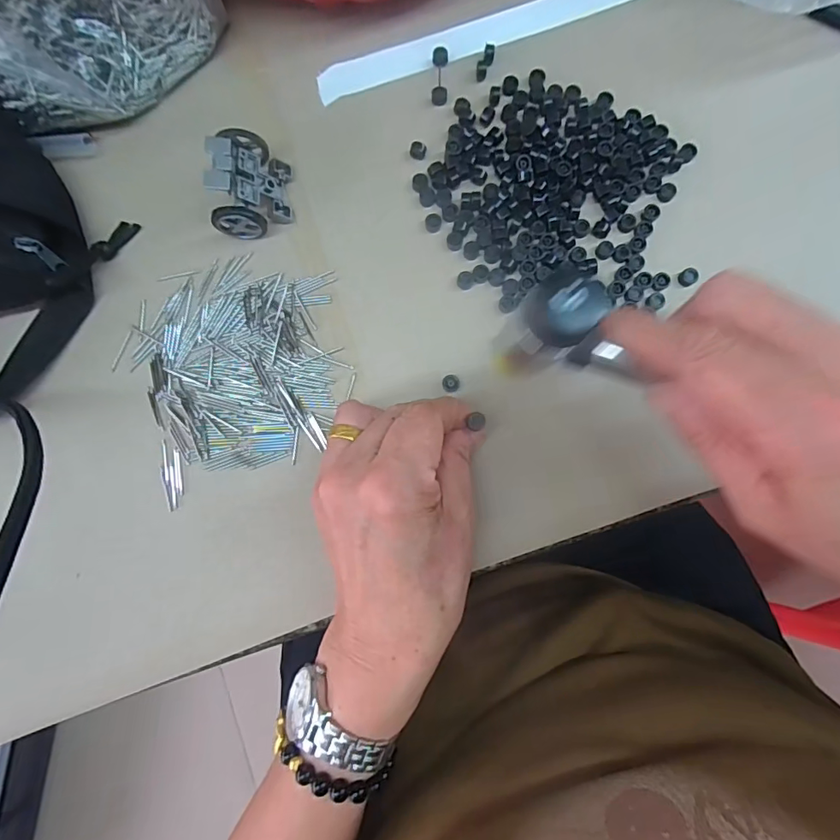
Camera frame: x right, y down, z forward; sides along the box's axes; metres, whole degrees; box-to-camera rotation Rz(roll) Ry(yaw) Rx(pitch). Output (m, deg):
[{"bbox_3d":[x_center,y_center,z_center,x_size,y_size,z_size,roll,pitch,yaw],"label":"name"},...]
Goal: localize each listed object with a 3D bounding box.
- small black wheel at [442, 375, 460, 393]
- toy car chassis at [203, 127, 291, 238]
[{"bbox_3d":[0.017,-0.020,0.260,0.009,0.005,0.009,0,85,1],"label":"small black wheel"},{"bbox_3d":[-0.090,-0.127,0.259,0.034,0.033,0.051,2,85,1],"label":"toy car chassis"}]

